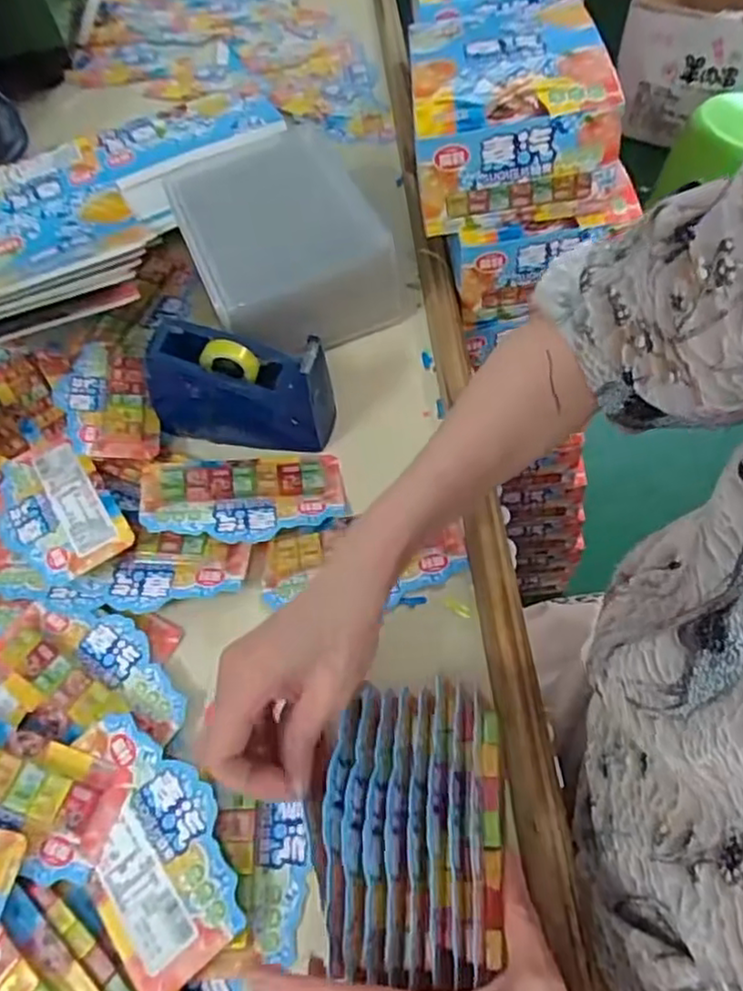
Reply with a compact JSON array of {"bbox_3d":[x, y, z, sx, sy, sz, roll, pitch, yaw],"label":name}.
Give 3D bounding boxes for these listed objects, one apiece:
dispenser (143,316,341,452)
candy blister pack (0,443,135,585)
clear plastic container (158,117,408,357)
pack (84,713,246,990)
[{"bbox_3d":[-0.101,-0.084,0.518,0.140,0.076,0.054,9,59,10],"label":"dispenser"},{"bbox_3d":[-0.236,0.010,0.498,0.080,0.010,0.140,-32,54,-14],"label":"candy blister pack"},{"bbox_3d":[-0.081,-0.231,0.608,0.158,0.077,0.217,-22,58,-9],"label":"clear plastic container"},{"bbox_3d":[-0.124,0.192,0.381,0.071,0.006,0.141,-28,60,-13],"label":"pack"}]

